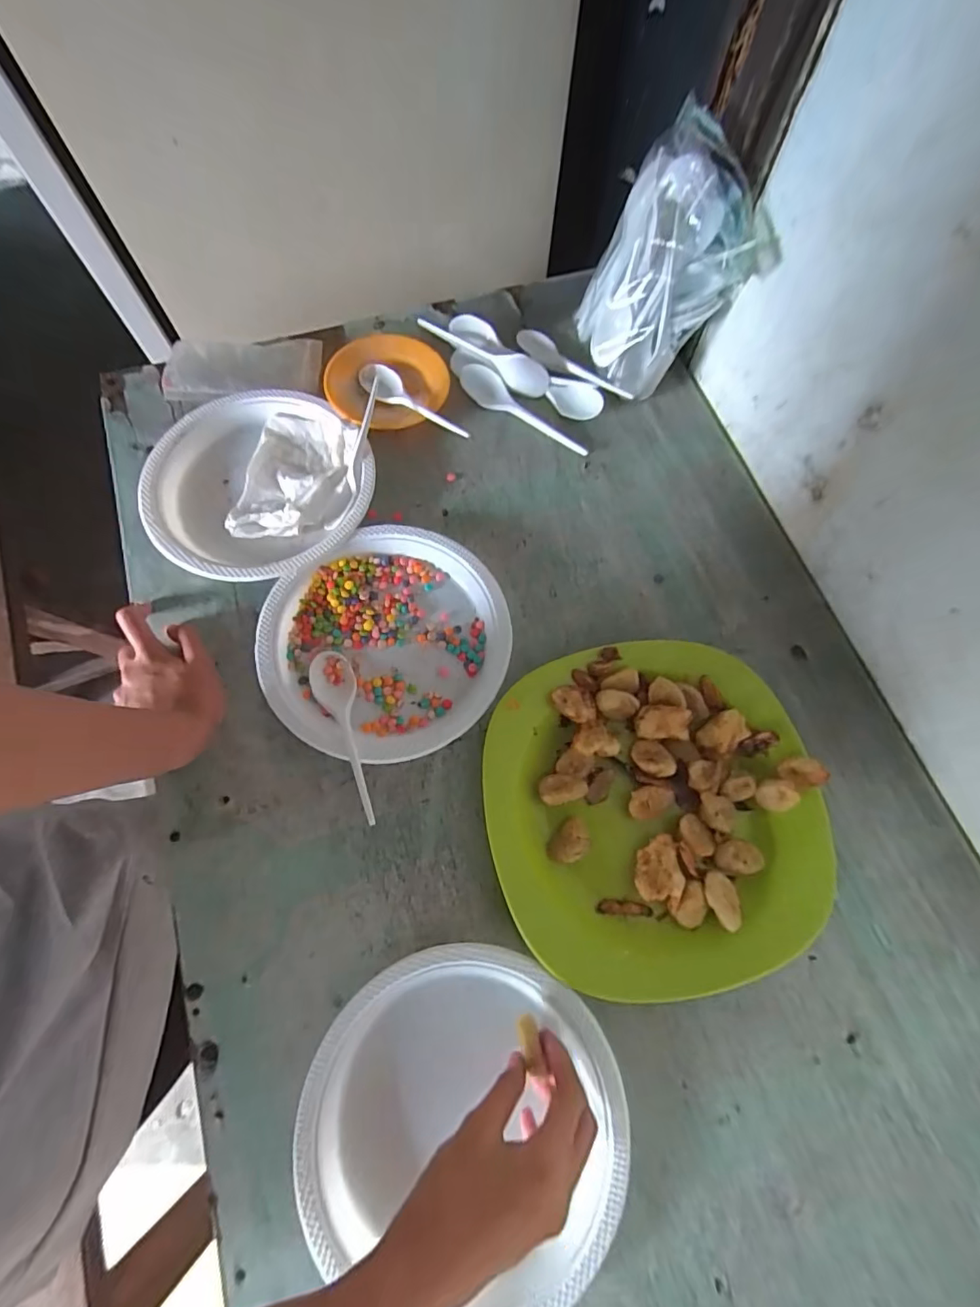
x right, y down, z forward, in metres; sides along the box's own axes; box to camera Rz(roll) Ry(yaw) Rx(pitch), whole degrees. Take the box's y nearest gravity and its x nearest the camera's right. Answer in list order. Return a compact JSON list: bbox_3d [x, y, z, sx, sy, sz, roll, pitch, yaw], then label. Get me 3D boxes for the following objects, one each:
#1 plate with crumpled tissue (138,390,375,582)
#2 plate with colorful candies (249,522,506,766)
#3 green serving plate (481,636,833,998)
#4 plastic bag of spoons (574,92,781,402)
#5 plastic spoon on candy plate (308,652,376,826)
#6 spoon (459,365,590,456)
[{"bbox_3d":[-0.213,-0.158,0.484,0.196,0.022,0.192,0,70,-1],"label":"plate with crumpled tissue"},{"bbox_3d":[-0.086,-0.009,0.445,0.209,0.025,0.192,0,70,-1],"label":"plate with colorful candies"},{"bbox_3d":[0.123,0.116,0.402,0.241,0.033,0.239,0,70,-1],"label":"green serving plate"},{"bbox_3d":[0.164,-0.353,0.493,0.120,0.177,0.114,-11,71,-4],"label":"plastic bag of spoons"},{"bbox_3d":[-0.113,0.064,0.412,0.036,0.016,0.151,-20,58,-8],"label":"plastic spoon on candy plate"},{"bbox_3d":[0.036,-0.253,0.537,0.152,0.019,0.033,29,72,10],"label":"spoon"}]

